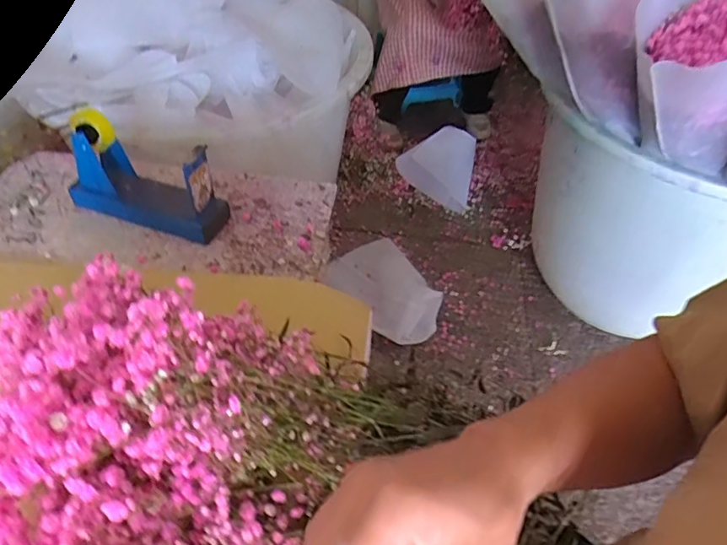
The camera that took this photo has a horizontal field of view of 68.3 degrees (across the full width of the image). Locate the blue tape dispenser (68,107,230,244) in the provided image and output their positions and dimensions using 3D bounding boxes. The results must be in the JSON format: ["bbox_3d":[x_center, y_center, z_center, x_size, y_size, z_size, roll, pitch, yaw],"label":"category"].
[{"bbox_3d":[-0.283,-0.121,0.679,0.204,0.128,0.070,15,47,11],"label":"blue tape dispenser"}]

